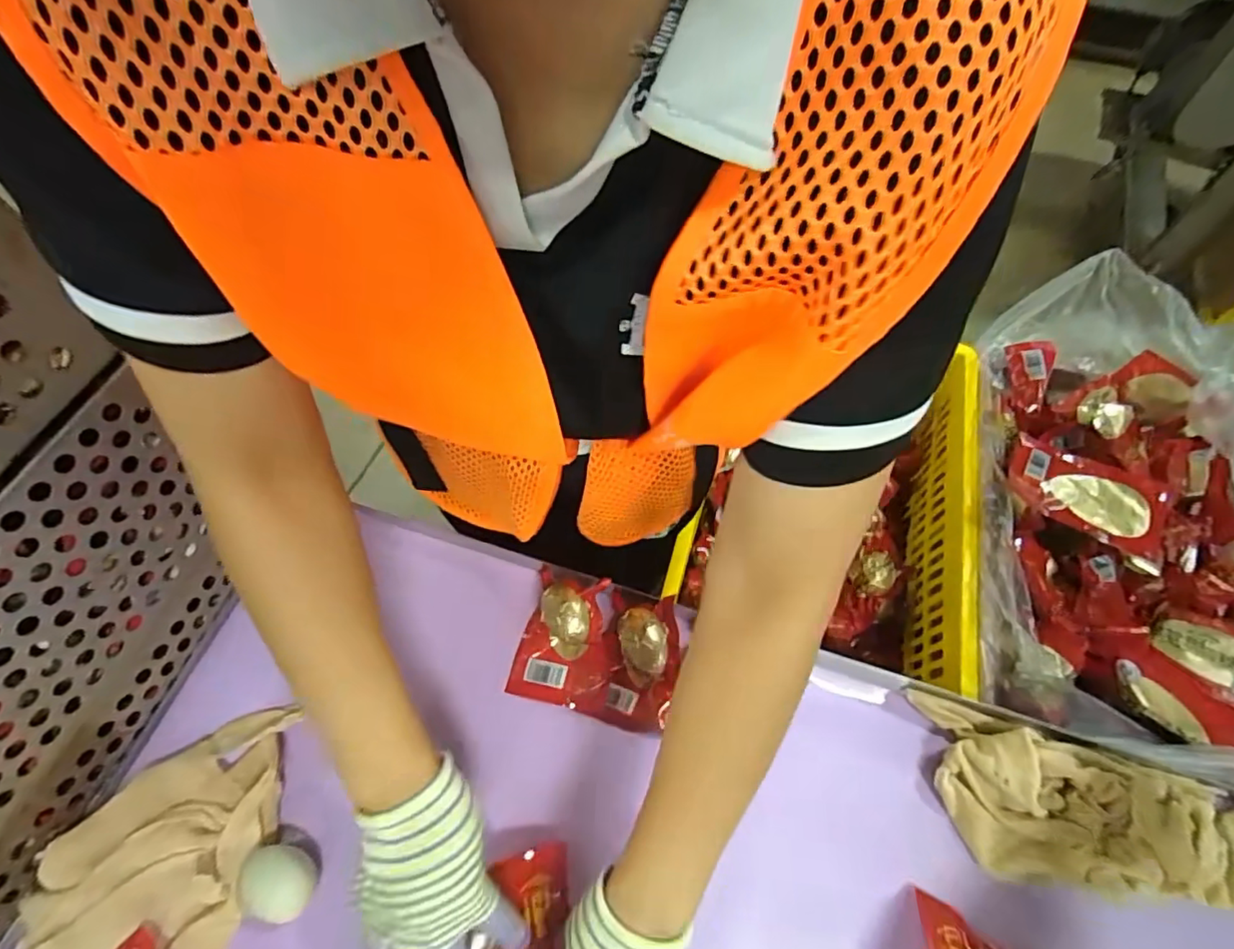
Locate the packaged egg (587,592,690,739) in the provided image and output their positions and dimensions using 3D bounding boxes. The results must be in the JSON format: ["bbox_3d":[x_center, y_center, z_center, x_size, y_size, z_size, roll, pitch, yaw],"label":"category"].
[{"bbox_3d":[0.019,0.162,0.500,0.065,0.042,0.108,11,63,7],"label":"packaged egg"}]

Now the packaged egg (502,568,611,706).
[{"bbox_3d":[-0.049,0.144,0.513,0.082,0.041,0.109,11,63,7],"label":"packaged egg"}]

